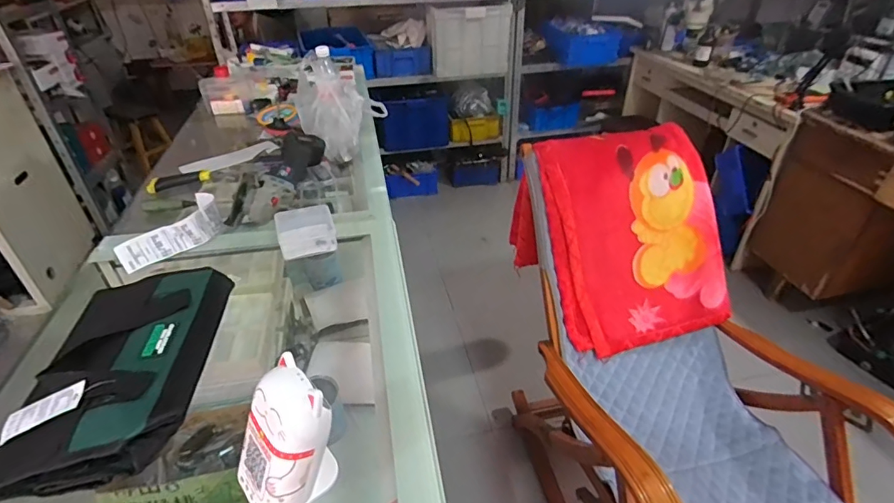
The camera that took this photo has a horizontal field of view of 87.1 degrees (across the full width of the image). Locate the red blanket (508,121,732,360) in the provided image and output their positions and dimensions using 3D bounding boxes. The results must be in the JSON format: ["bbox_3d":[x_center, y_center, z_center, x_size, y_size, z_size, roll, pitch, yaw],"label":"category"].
[{"bbox_3d":[0.464,-0.070,1.279,0.501,0.448,0.444,-6,37,-8],"label":"red blanket"}]

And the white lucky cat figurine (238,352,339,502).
[{"bbox_3d":[-0.169,0.195,0.478,0.086,0.128,0.092,29,45,34],"label":"white lucky cat figurine"}]

